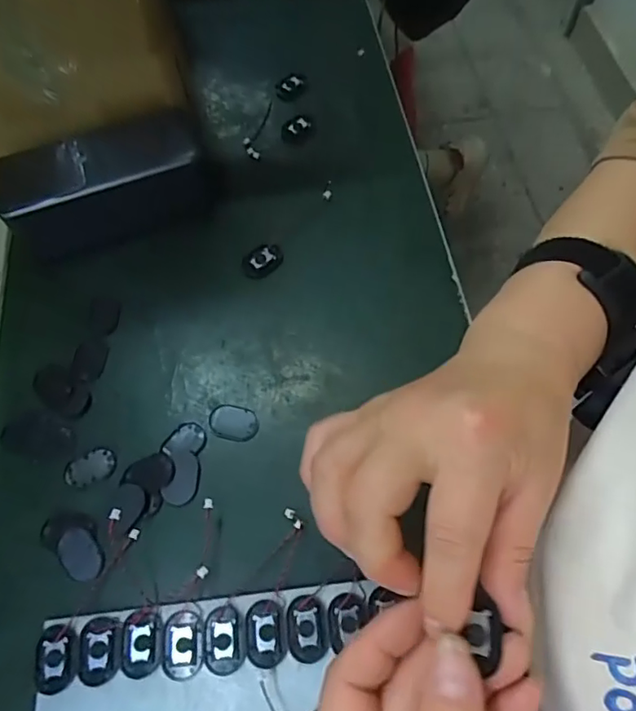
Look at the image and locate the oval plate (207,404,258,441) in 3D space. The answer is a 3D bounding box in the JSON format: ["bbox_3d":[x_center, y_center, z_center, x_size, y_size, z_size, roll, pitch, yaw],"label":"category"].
[{"bbox_3d":[-0.049,0.038,0.311,0.028,0.004,0.020,11,65,7],"label":"oval plate"}]

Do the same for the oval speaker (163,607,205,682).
[{"bbox_3d":[-0.064,0.136,0.255,0.019,0.004,0.029,-3,64,0],"label":"oval speaker"}]

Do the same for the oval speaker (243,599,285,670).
[{"bbox_3d":[-0.025,0.131,0.256,0.019,0.004,0.029,-4,64,0],"label":"oval speaker"}]

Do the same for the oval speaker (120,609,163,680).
[{"bbox_3d":[-0.084,0.136,0.256,0.019,0.004,0.028,0,64,2],"label":"oval speaker"}]

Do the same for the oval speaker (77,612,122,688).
[{"bbox_3d":[-0.104,0.138,0.255,0.019,0.004,0.029,0,64,2],"label":"oval speaker"}]

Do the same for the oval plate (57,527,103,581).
[{"bbox_3d":[-0.124,0.102,0.279,0.018,0.004,0.030,-36,68,-14],"label":"oval plate"}]

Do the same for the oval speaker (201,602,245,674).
[{"bbox_3d":[-0.045,0.134,0.256,0.019,0.004,0.029,-4,64,0],"label":"oval speaker"}]

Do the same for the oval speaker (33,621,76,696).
[{"bbox_3d":[-0.124,0.142,0.255,0.018,0.004,0.029,-12,64,-4],"label":"oval speaker"}]

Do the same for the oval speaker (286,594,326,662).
[{"bbox_3d":[-0.006,0.130,0.257,0.017,0.004,0.028,-8,64,-2],"label":"oval speaker"}]

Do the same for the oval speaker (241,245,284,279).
[{"bbox_3d":[-0.037,-0.064,0.360,0.029,0.004,0.021,-35,68,-14],"label":"oval speaker"}]

